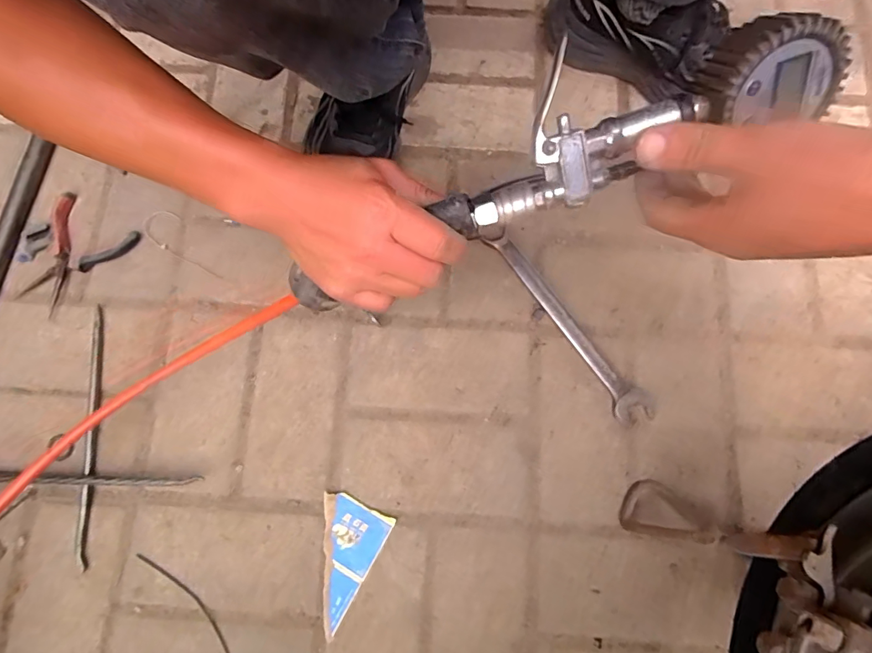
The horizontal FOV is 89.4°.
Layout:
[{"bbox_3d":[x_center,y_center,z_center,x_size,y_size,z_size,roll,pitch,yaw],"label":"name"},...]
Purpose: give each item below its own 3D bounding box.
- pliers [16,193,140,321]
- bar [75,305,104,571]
[{"bbox_3d":[-0.408,-0.077,0.487,0.107,0.017,0.122,28,80,6],"label":"pliers"},{"bbox_3d":[-0.354,0.108,0.453,0.012,0.008,0.258,-5,79,-1],"label":"bar"}]

